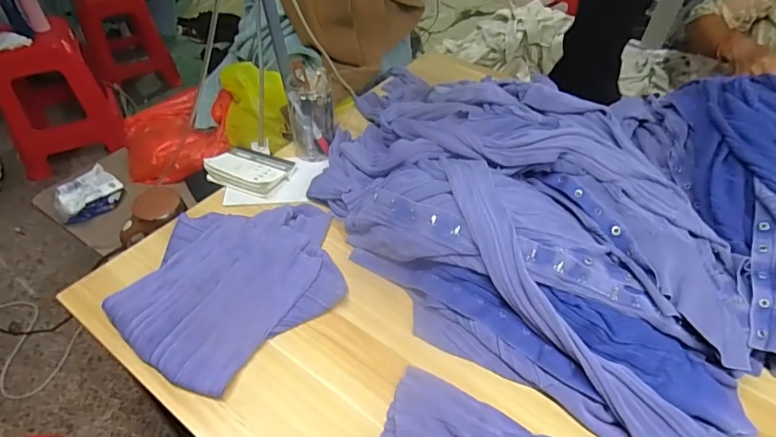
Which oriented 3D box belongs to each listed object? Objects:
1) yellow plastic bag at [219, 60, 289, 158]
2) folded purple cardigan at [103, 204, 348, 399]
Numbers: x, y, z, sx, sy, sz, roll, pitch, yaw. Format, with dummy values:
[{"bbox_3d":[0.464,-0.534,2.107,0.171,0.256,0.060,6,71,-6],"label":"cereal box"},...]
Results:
[{"bbox_3d":[-0.318,-0.257,1.084,0.099,0.189,0.238,-31,53,-28],"label":"yellow plastic bag"},{"bbox_3d":[-0.227,0.080,0.705,0.272,0.034,0.326,35,54,29],"label":"folded purple cardigan"}]

